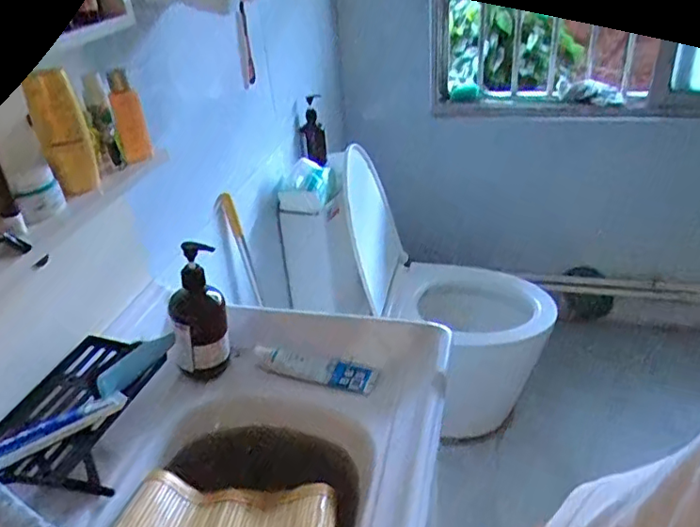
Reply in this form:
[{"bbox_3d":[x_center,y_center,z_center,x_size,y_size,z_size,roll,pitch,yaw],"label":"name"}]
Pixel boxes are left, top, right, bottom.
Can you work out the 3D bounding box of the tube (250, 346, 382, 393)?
[{"bbox_3d":[-0.050,0.142,0.793,0.176,0.028,0.047,8,34,20],"label":"tube"}]

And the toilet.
[{"bbox_3d":[0.227,0.057,1.668,0.649,0.719,0.436,6,34,17],"label":"toilet"}]

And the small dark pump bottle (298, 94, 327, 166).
[{"bbox_3d":[-0.103,-0.370,1.621,0.060,0.182,0.075,-4,32,1],"label":"small dark pump bottle"}]

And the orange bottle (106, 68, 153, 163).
[{"bbox_3d":[-0.276,-0.183,0.725,0.034,0.113,0.023,-16,34,-17],"label":"orange bottle"}]

